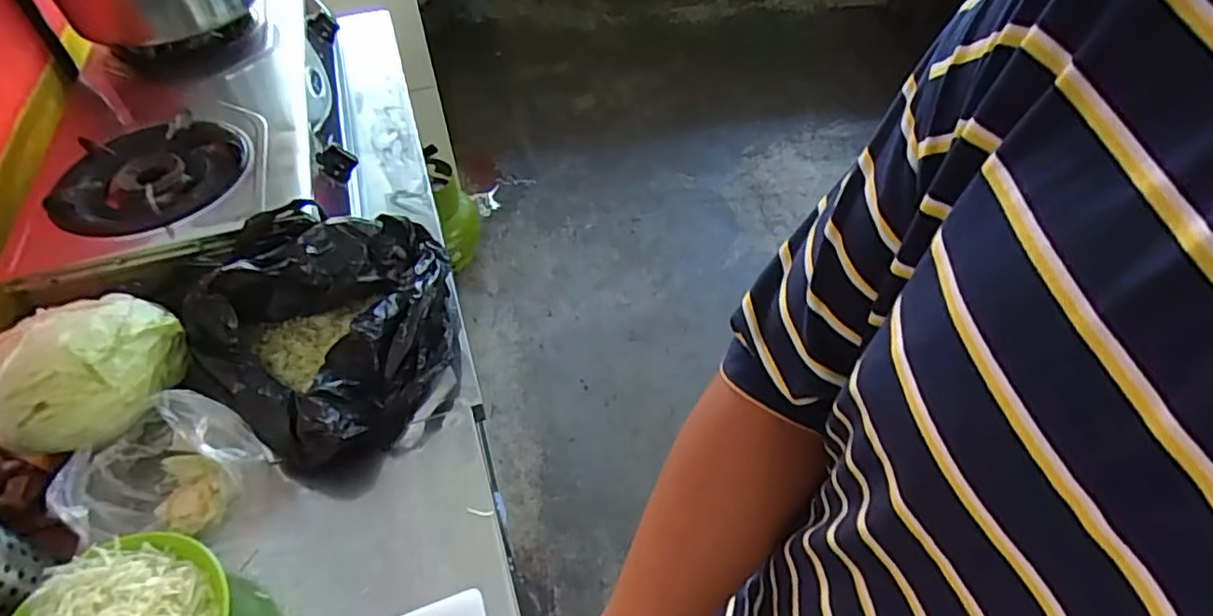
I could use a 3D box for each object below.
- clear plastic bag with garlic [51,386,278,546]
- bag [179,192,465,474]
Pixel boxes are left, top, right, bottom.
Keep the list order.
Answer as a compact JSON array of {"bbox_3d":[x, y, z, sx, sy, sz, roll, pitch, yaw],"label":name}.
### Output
[{"bbox_3d":[-0.403,0.140,0.581,0.144,0.088,0.114,-31,55,-23],"label":"clear plastic bag with garlic"},{"bbox_3d":[-0.291,0.021,0.675,0.232,0.134,0.278,-5,49,-3],"label":"bag"}]

